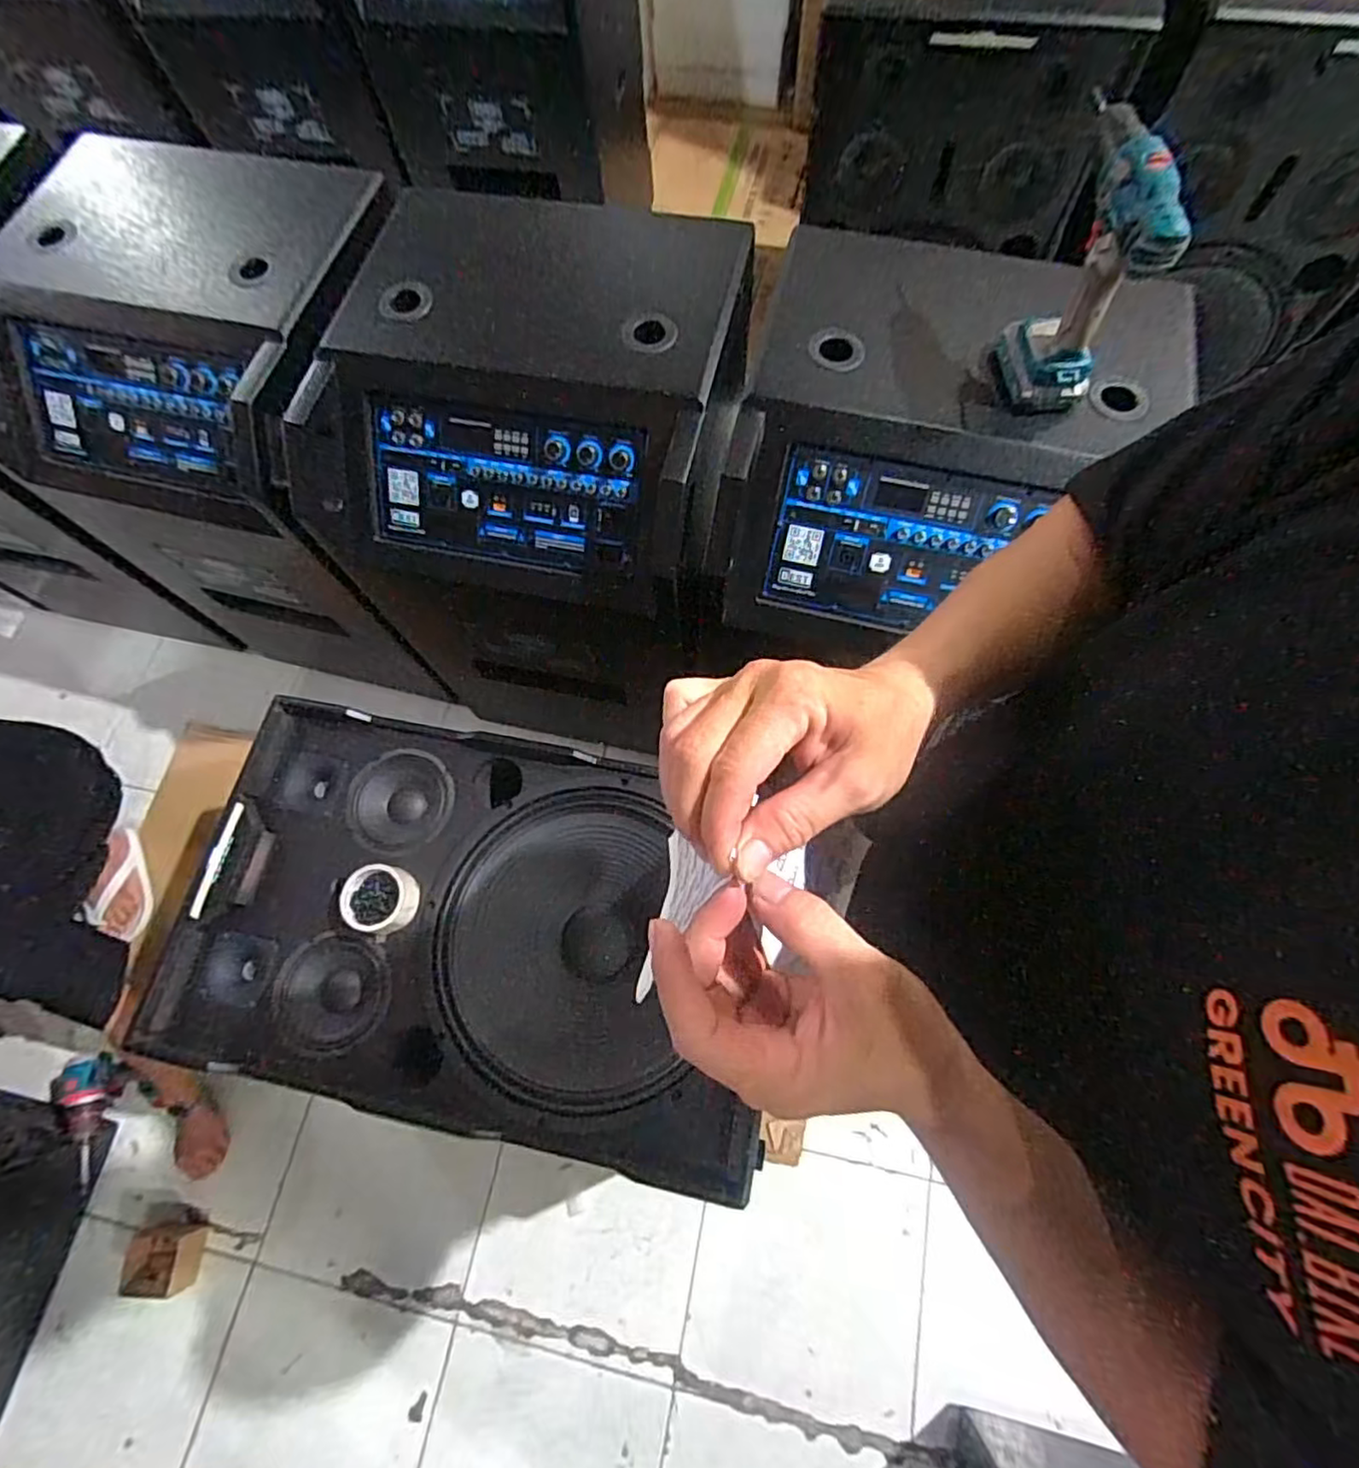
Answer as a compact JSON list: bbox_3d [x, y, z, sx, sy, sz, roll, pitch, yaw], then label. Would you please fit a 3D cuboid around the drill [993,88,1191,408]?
[{"bbox_3d":[0.409,-0.460,0.683,0.087,0.225,0.155,0,70,3],"label":"drill"}]

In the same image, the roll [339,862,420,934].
[{"bbox_3d":[-0.416,0.229,0.926,0.102,0.038,0.096,-1,70,2],"label":"roll"}]

